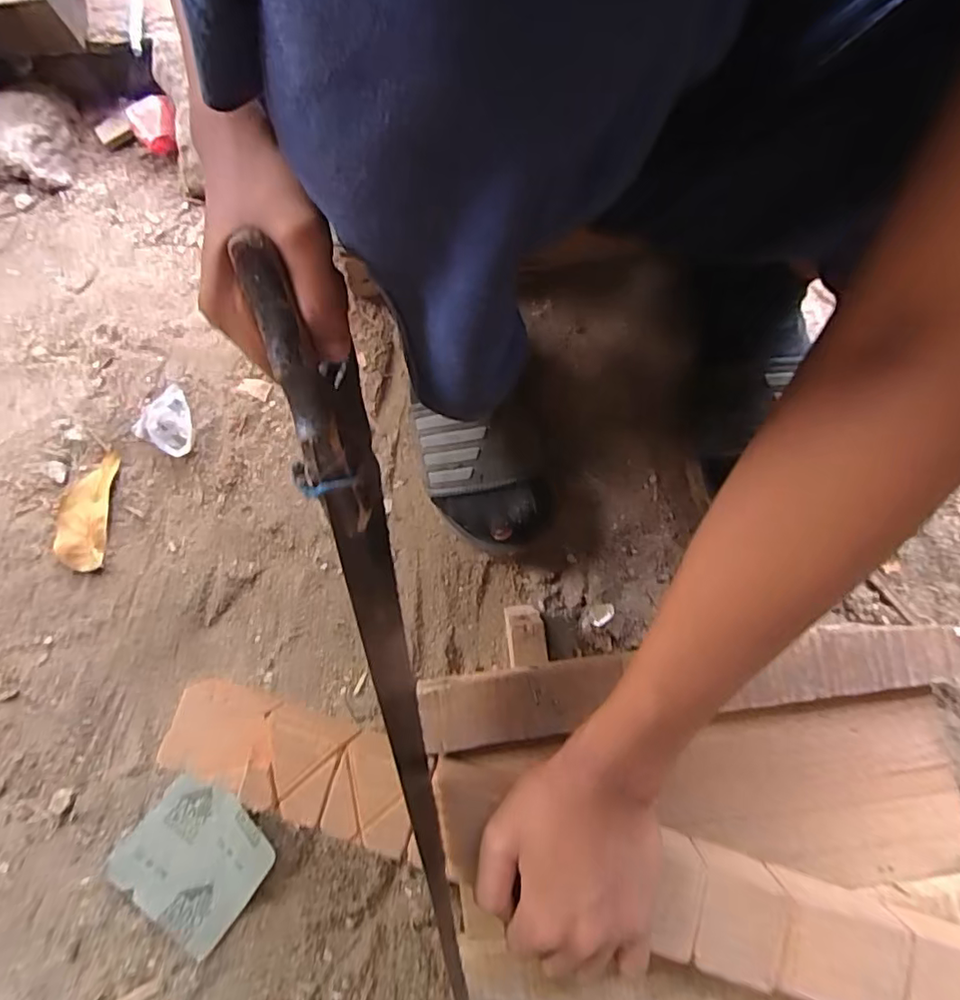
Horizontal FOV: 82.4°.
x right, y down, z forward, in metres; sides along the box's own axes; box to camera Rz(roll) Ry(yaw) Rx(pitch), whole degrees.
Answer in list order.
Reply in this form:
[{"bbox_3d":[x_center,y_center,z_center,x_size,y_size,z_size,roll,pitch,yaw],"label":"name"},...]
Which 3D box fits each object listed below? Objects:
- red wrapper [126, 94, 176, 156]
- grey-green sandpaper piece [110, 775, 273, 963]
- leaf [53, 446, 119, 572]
[{"bbox_3d":[-0.332,-0.386,0.564,0.045,0.031,0.036,-28,81,-5],"label":"red wrapper"},{"bbox_3d":[-0.240,0.300,0.459,0.111,0.022,0.109,37,82,6],"label":"grey-green sandpaper piece"},{"bbox_3d":[-0.360,0.009,0.498,0.046,0.013,0.105,3,80,0],"label":"leaf"}]

